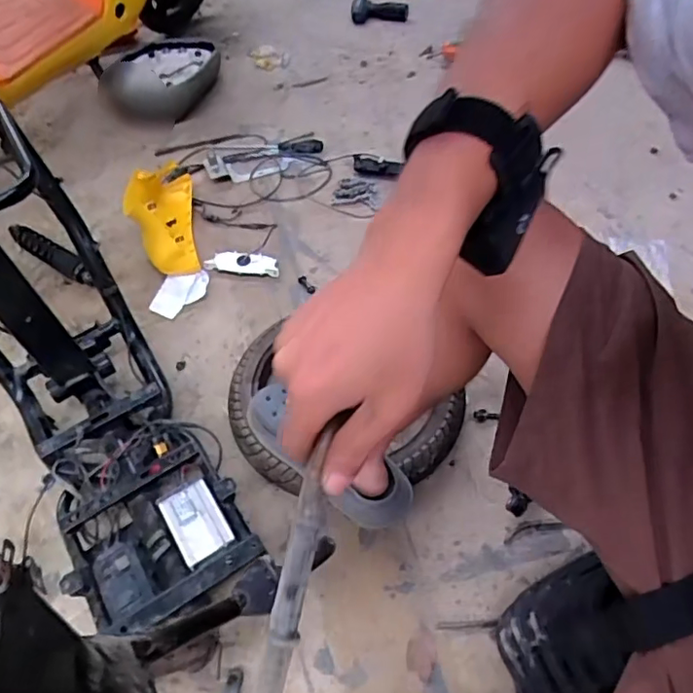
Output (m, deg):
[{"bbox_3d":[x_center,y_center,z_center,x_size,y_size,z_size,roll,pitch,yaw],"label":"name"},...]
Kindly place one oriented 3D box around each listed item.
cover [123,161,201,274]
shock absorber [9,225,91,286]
[{"bbox_3d":[-0.392,-0.295,1.193,0.121,0.147,0.338,-12,51,-7],"label":"cover"},{"bbox_3d":[-0.619,-0.195,1.188,0.290,0.045,0.047,30,58,25],"label":"shock absorber"}]

